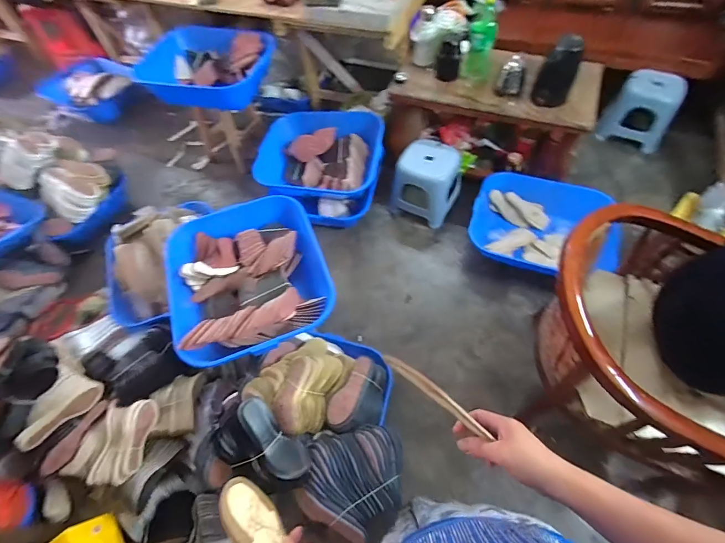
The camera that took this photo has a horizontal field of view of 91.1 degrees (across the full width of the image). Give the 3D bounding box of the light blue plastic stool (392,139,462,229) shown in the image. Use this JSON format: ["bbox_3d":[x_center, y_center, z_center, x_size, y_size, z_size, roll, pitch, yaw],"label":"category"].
[{"bbox_3d":[0.326,-0.448,1.794,0.310,0.293,0.301,26,64,19],"label":"light blue plastic stool"}]

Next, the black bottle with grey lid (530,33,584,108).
[{"bbox_3d":[0.785,-0.800,1.422,0.149,0.234,0.113,20,62,17],"label":"black bottle with grey lid"}]

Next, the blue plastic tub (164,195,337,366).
[{"bbox_3d":[-0.403,0.017,1.267,0.524,0.161,0.596,-20,58,-8],"label":"blue plastic tub"}]

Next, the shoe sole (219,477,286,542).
[{"bbox_3d":[-0.120,0.378,0.492,0.213,0.074,0.021,35,104,27],"label":"shoe sole"}]

